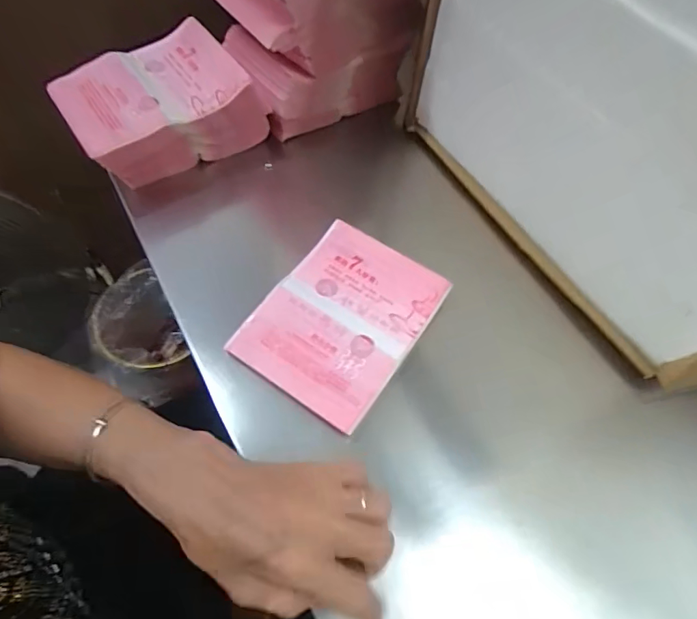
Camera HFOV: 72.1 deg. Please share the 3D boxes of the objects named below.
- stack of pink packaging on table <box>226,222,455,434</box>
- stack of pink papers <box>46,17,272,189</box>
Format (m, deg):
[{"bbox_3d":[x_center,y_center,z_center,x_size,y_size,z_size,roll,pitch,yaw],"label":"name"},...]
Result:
[{"bbox_3d":[-0.005,0.006,0.409,0.123,0.015,0.160,32,63,15],"label":"stack of pink packaging on table"},{"bbox_3d":[-0.185,-0.200,0.483,0.170,0.075,0.130,-31,66,-19],"label":"stack of pink papers"}]

